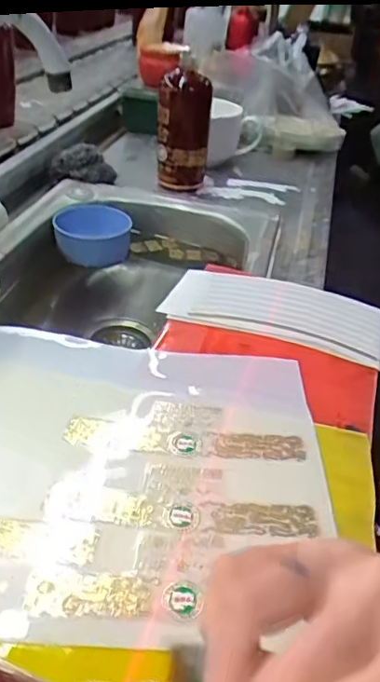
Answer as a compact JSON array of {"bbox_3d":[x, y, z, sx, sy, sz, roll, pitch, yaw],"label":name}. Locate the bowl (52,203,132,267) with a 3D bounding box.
[{"bbox_3d":[-0.141,-0.149,0.818,0.106,0.069,0.094,4,37,-7],"label":"bowl"}]

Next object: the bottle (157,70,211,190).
[{"bbox_3d":[-0.010,-0.313,0.845,0.078,0.160,0.075,6,38,-2],"label":"bottle"}]

